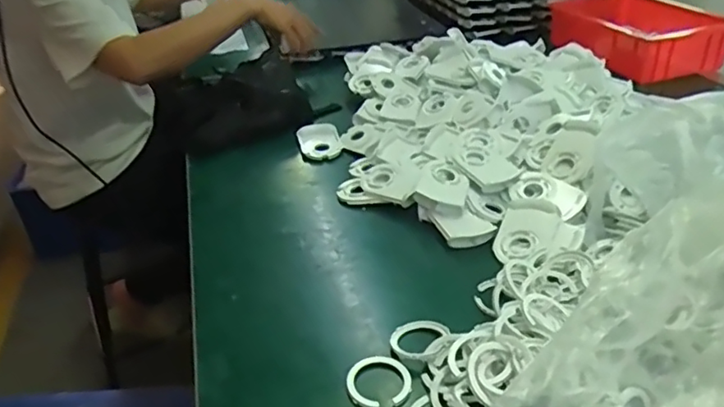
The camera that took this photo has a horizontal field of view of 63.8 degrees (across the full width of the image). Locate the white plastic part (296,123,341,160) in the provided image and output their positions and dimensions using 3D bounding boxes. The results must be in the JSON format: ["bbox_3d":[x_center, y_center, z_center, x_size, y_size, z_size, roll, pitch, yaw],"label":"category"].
[{"bbox_3d":[-0.062,-0.092,0.843,0.060,0.020,0.070,-7,32,-7],"label":"white plastic part"}]

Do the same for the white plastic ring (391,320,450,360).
[{"bbox_3d":[0.051,0.116,0.501,0.049,0.007,0.046,-12,25,6],"label":"white plastic ring"}]

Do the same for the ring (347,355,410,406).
[{"bbox_3d":[0.014,0.143,0.467,0.051,0.006,0.047,-2,32,1],"label":"ring"}]

